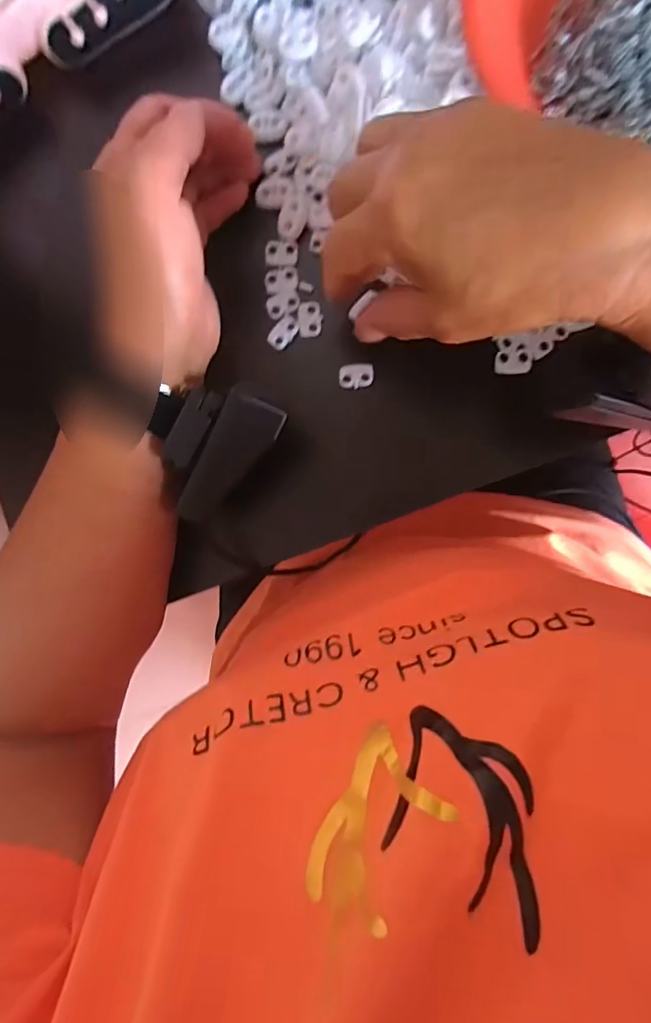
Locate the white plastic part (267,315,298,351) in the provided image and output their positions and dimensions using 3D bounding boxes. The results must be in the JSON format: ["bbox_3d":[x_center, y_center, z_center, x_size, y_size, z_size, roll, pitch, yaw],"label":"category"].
[{"bbox_3d":[-0.024,-0.102,0.285,0.012,0.004,0.020,40,93,5],"label":"white plastic part"}]

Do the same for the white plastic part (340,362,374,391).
[{"bbox_3d":[0.017,-0.076,0.280,0.019,0.004,0.014,-2,89,6],"label":"white plastic part"}]

